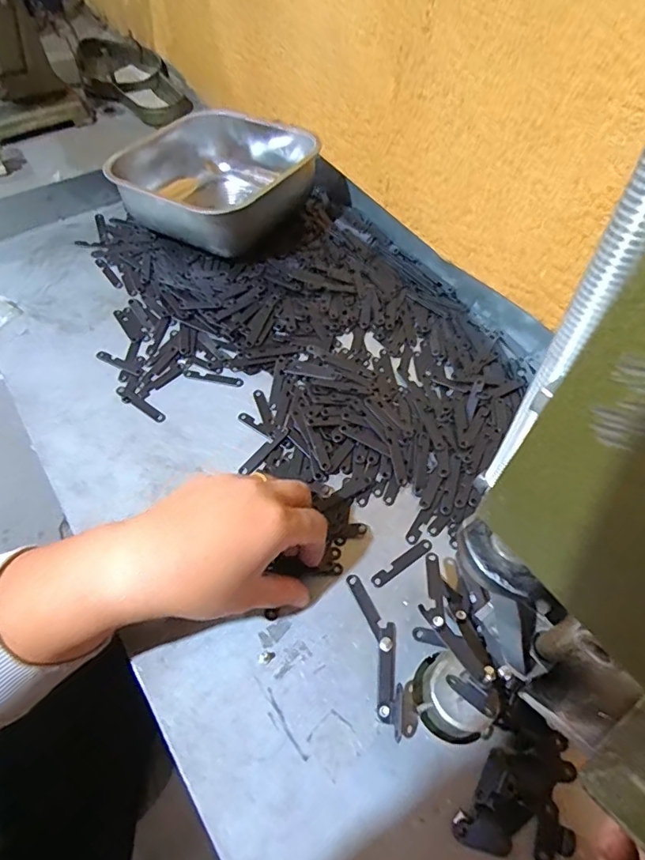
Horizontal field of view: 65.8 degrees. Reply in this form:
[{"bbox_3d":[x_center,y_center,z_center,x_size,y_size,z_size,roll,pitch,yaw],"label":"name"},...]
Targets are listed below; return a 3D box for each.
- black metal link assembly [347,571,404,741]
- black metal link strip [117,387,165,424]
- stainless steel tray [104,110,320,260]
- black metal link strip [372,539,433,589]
[{"bbox_3d":[0.037,0.135,0.310,0.022,0.006,0.094,-9,57,-8],"label":"black metal link assembly"},{"bbox_3d":[-0.150,-0.021,0.411,0.053,0.004,0.009,32,61,19],"label":"black metal link strip"},{"bbox_3d":[-0.111,-0.267,0.532,0.191,0.069,0.178,30,60,18],"label":"stainless steel tray"},{"bbox_3d":[0.055,0.091,0.344,0.050,0.004,0.009,-30,62,-20],"label":"black metal link strip"}]

